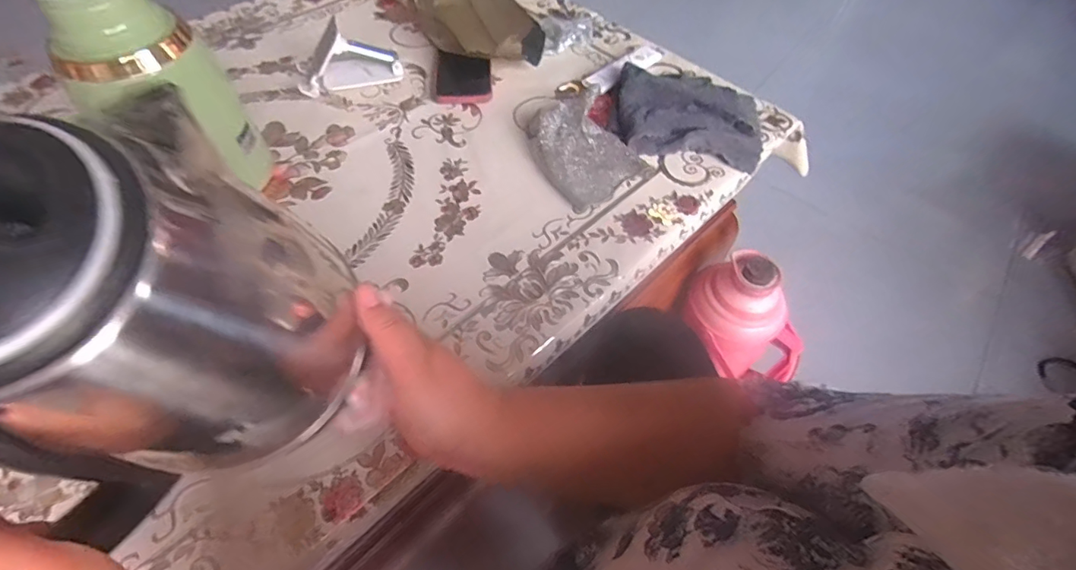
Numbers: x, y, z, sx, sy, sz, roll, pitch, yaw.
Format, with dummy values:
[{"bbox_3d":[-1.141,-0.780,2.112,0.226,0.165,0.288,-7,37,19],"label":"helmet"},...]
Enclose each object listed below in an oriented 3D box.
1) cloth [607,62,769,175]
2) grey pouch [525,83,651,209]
[{"bbox_3d":[0.201,-0.236,0.655,0.201,0.043,0.165,9,56,4],"label":"cloth"},{"bbox_3d":[0.059,-0.176,0.612,0.116,0.036,0.158,-20,58,-15],"label":"grey pouch"}]

